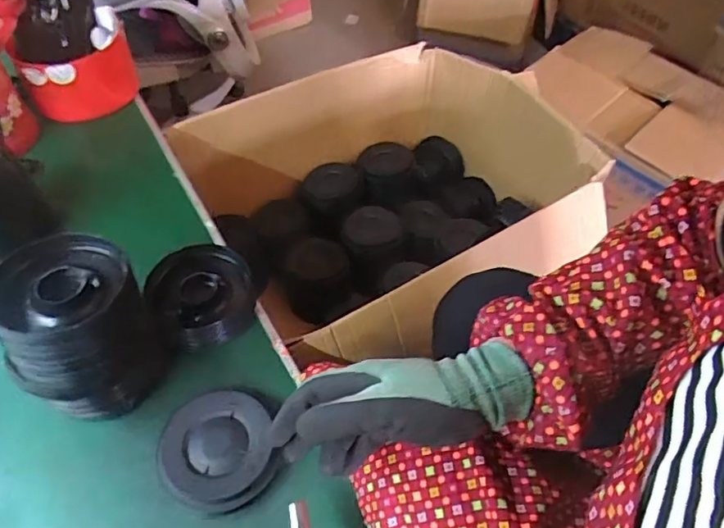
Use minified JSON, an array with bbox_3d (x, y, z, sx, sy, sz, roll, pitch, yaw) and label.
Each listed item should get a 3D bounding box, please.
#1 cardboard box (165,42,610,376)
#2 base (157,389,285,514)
[{"bbox_3d":[0.070,-0.103,1.022,0.625,0.305,0.553,-26,57,-19],"label":"cardboard box"},{"bbox_3d":[-0.143,0.182,0.551,0.110,0.018,0.118,0,52,0],"label":"base"}]

